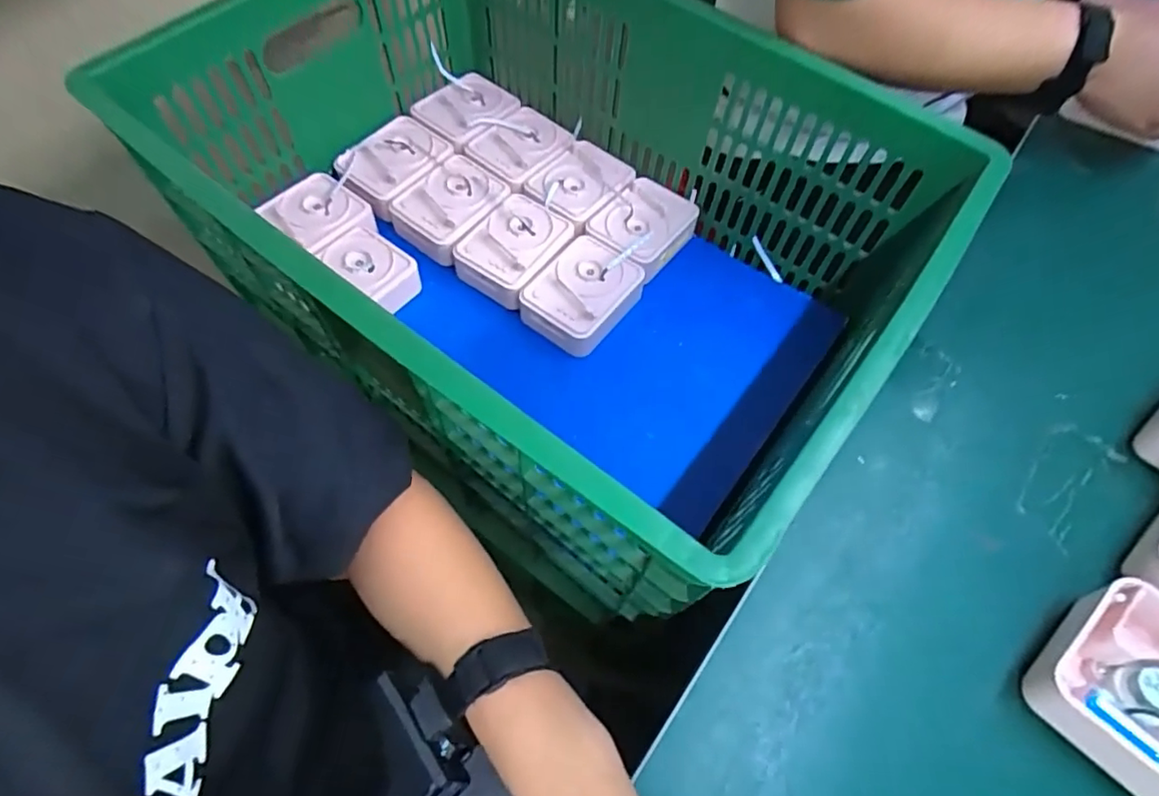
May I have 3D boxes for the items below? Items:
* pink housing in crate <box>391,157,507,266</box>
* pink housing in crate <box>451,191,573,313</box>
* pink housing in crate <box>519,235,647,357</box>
[{"bbox_3d":[-0.156,-0.231,0.718,0.100,0.042,0.131,34,66,16],"label":"pink housing in crate"},{"bbox_3d":[-0.074,-0.176,0.693,0.097,0.041,0.128,36,67,17],"label":"pink housing in crate"},{"bbox_3d":[0.004,-0.118,0.667,0.102,0.043,0.124,31,65,15],"label":"pink housing in crate"}]

